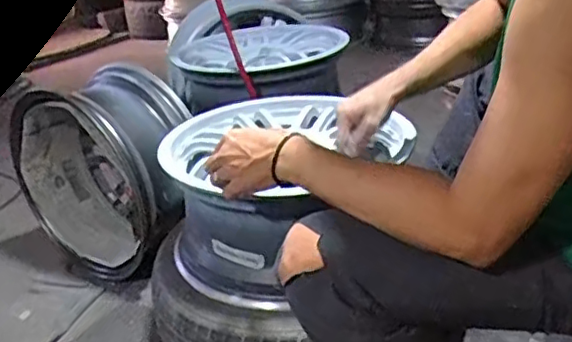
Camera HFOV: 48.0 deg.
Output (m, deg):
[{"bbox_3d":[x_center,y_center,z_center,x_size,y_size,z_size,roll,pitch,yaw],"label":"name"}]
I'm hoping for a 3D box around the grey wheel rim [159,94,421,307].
[{"bbox_3d":[-0.002,0.024,1.088,0.347,0.197,0.377,-6,25,3],"label":"grey wheel rim"}]

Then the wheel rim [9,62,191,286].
[{"bbox_3d":[-0.390,0.012,1.374,0.409,0.401,0.206,11,30,33],"label":"wheel rim"}]

